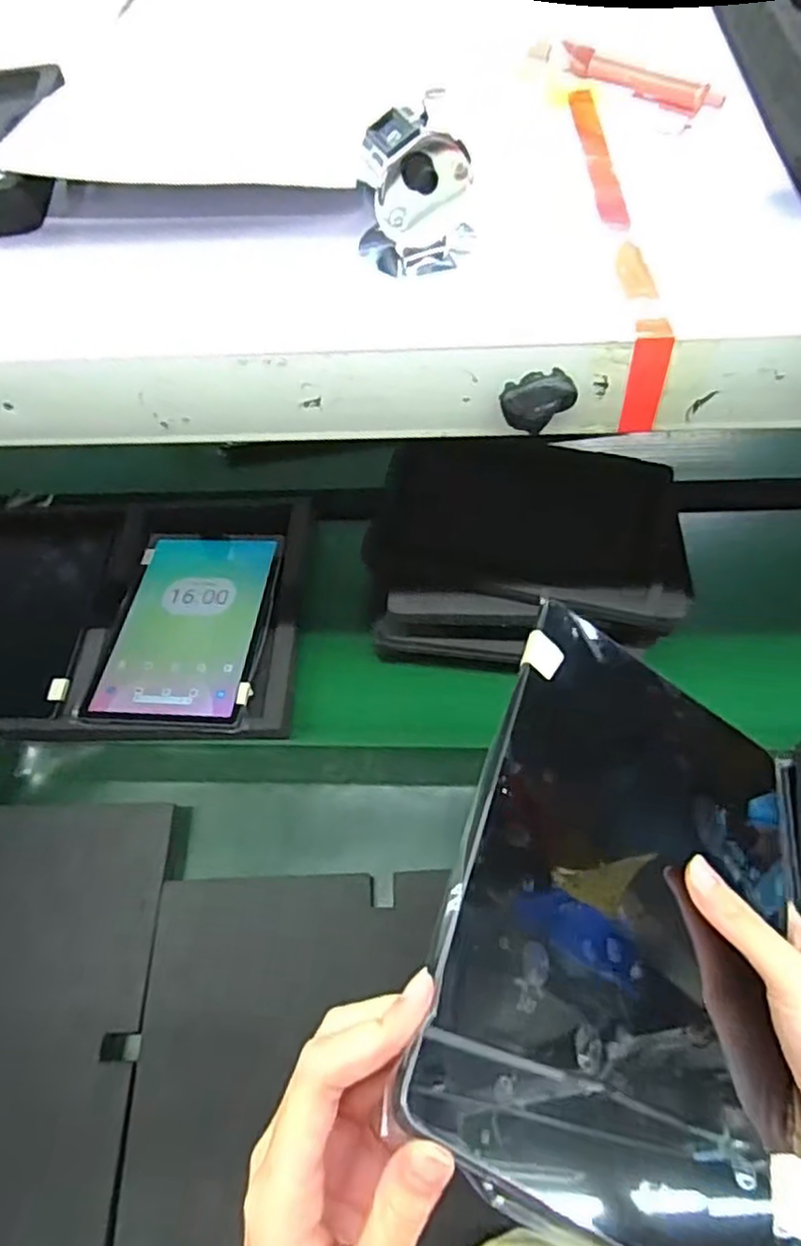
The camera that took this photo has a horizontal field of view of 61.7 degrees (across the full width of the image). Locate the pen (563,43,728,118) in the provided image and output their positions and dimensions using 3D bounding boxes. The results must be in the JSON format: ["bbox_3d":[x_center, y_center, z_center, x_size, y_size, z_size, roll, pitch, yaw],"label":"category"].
[{"bbox_3d":[0.127,-0.285,0.352,0.087,0.016,0.013,30,66,21],"label":"pen"}]

